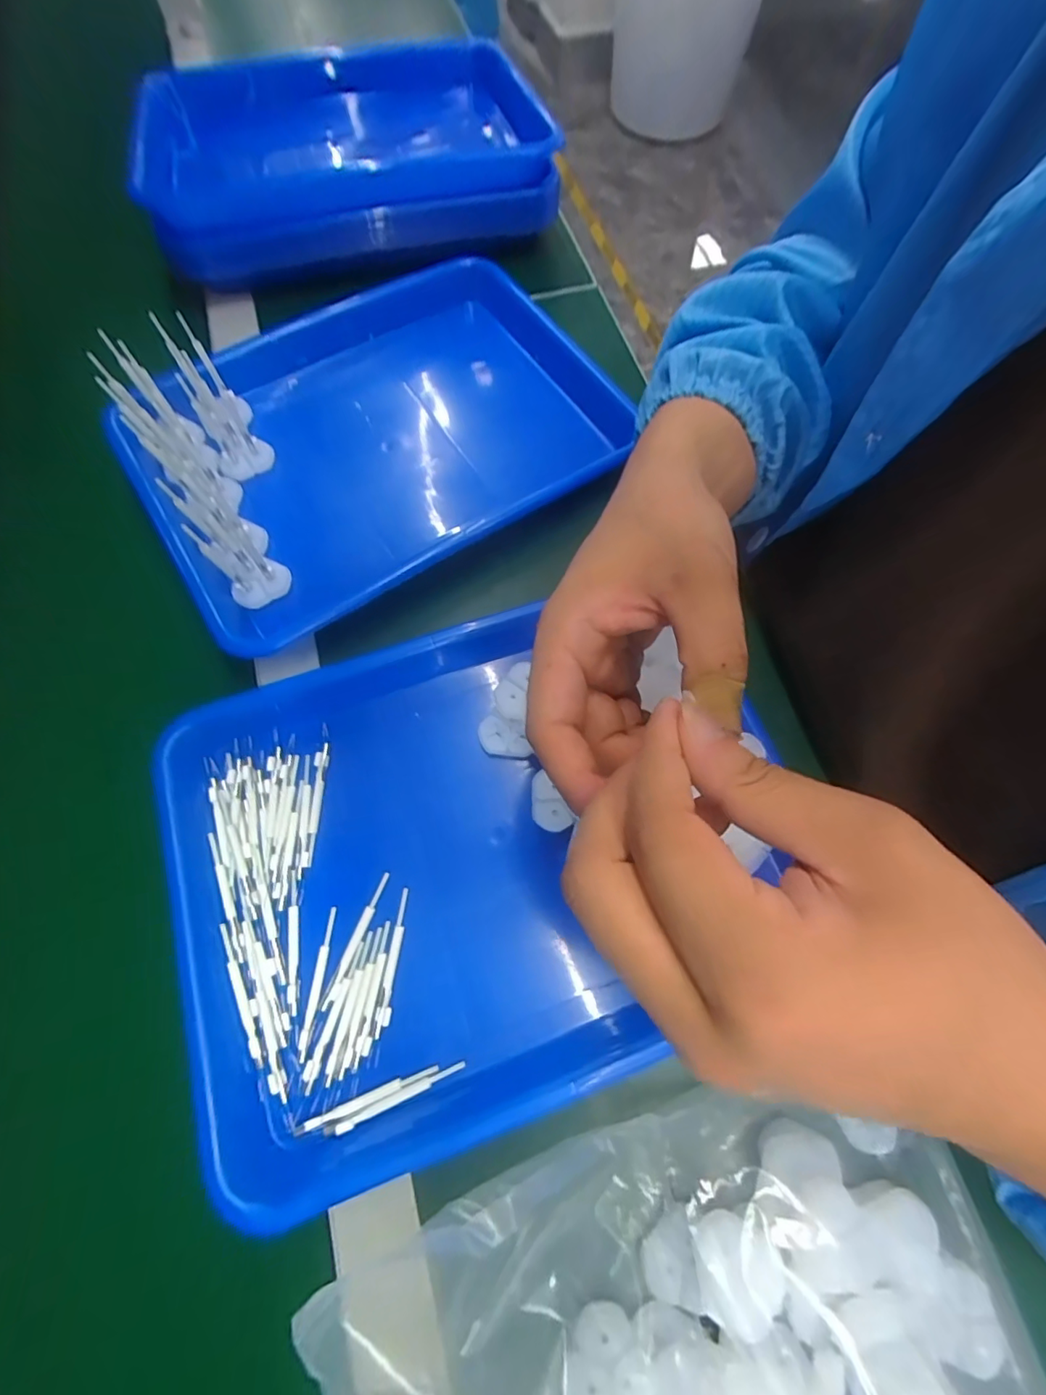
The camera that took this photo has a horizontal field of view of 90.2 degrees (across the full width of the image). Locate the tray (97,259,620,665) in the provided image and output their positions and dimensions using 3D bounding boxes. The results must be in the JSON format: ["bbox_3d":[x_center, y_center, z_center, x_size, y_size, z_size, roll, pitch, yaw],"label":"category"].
[{"bbox_3d":[-0.101,-0.205,0.378,0.346,0.068,0.251,-33,74,-12],"label":"tray"}]

